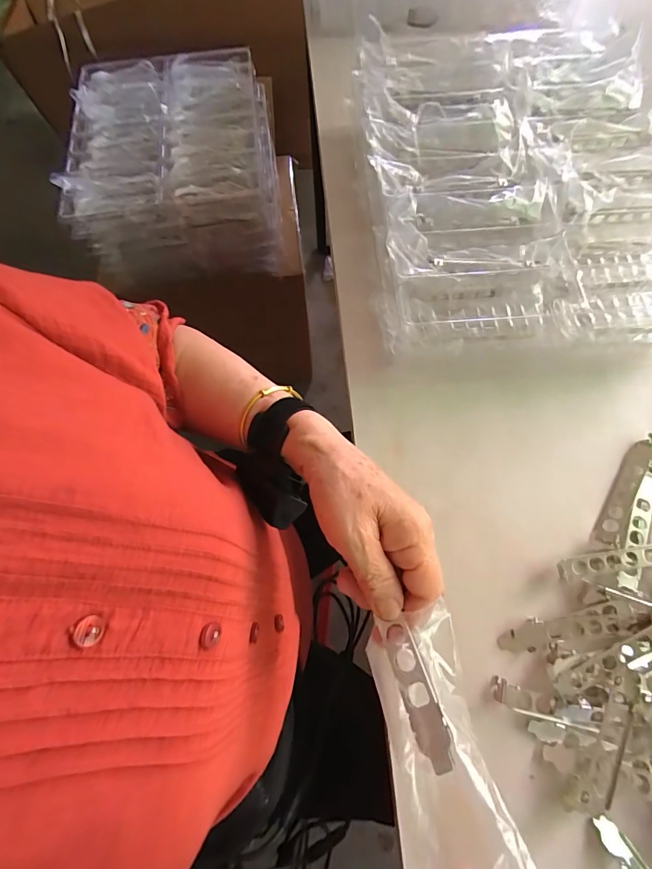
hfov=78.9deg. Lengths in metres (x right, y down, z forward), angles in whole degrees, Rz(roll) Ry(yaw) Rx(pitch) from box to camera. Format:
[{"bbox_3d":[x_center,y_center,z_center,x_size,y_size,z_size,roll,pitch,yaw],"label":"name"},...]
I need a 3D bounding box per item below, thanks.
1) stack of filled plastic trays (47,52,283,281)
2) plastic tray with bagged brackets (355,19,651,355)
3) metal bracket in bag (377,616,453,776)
[{"bbox_3d":[-0.278,-0.525,0.789,0.347,0.179,0.403,-8,71,0],"label":"stack of filled plastic trays"},{"bbox_3d":[0.228,-0.294,0.453,0.369,0.085,0.424,-3,71,1],"label":"plastic tray with bagged brackets"},{"bbox_3d":[0.051,0.146,0.229,0.018,0.010,0.077,-17,40,-3],"label":"metal bracket in bag"}]

